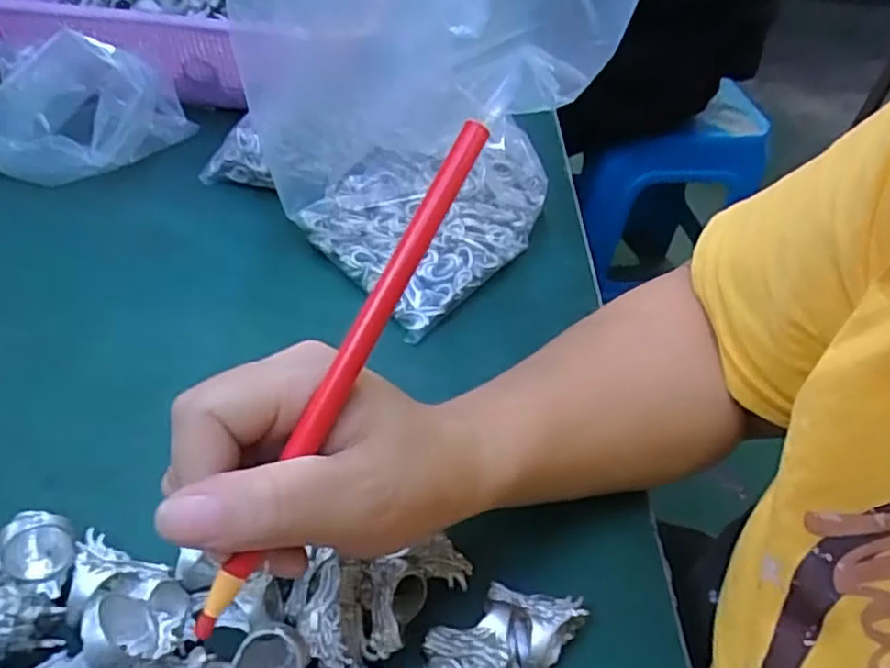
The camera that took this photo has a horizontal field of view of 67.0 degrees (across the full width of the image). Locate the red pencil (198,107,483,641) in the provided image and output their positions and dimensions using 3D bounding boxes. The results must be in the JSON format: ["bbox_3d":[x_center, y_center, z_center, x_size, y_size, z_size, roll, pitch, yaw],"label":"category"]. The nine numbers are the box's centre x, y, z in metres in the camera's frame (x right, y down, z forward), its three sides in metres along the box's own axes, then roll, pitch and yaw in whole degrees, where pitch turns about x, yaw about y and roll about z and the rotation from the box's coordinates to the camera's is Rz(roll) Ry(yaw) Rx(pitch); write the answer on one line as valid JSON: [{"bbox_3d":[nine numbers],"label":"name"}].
[{"bbox_3d":[-0.029,0.009,0.200,0.009,0.006,0.167,26,83,16],"label":"red pencil"}]

